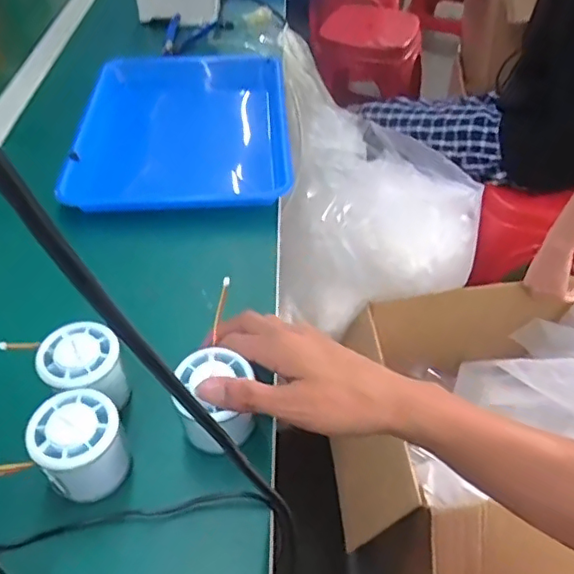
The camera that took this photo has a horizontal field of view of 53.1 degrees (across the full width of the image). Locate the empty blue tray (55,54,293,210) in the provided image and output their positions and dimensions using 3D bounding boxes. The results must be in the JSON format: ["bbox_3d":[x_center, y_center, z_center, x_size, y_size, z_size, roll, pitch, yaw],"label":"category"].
[{"bbox_3d":[-0.125,-0.205,0.720,0.245,0.034,0.317,-3,46,-3],"label":"empty blue tray"}]

